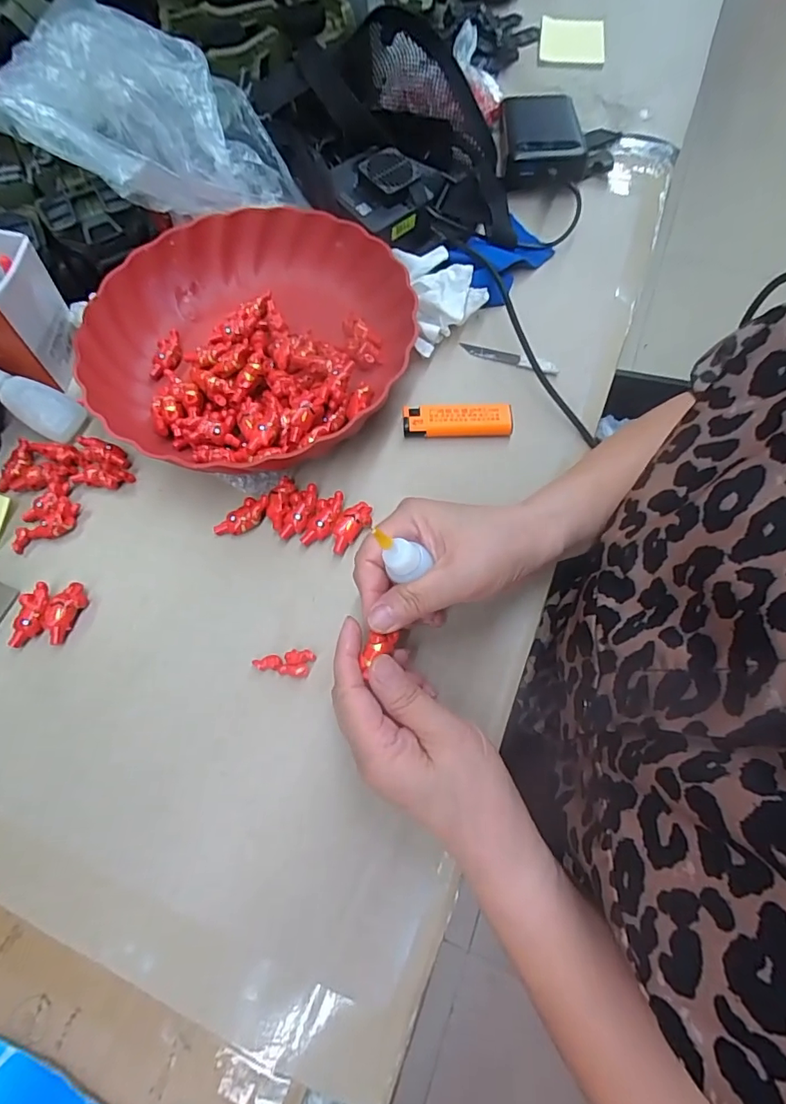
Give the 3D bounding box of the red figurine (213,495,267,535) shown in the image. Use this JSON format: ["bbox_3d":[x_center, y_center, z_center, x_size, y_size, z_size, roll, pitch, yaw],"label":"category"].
[{"bbox_3d":[-0.105,-0.024,0.351,0.041,0.012,0.019,-38,70,-12],"label":"red figurine"}]

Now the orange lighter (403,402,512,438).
[{"bbox_3d":[0.048,-0.098,0.376,0.080,0.018,0.020,-2,67,3],"label":"orange lighter"}]

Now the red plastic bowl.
[{"bbox_3d":[-0.114,-0.162,0.386,0.223,0.057,0.234,-1,67,3],"label":"red plastic bowl"}]

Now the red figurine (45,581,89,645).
[{"bbox_3d":[-0.218,0.039,0.330,0.018,0.010,0.040,14,68,9],"label":"red figurine"}]

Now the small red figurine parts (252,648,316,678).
[{"bbox_3d":[-0.068,0.068,0.312,0.036,0.007,0.017,7,68,7],"label":"small red figurine parts"}]

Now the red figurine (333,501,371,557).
[{"bbox_3d":[-0.029,-0.018,0.342,0.018,0.011,0.040,33,73,16],"label":"red figurine"}]

